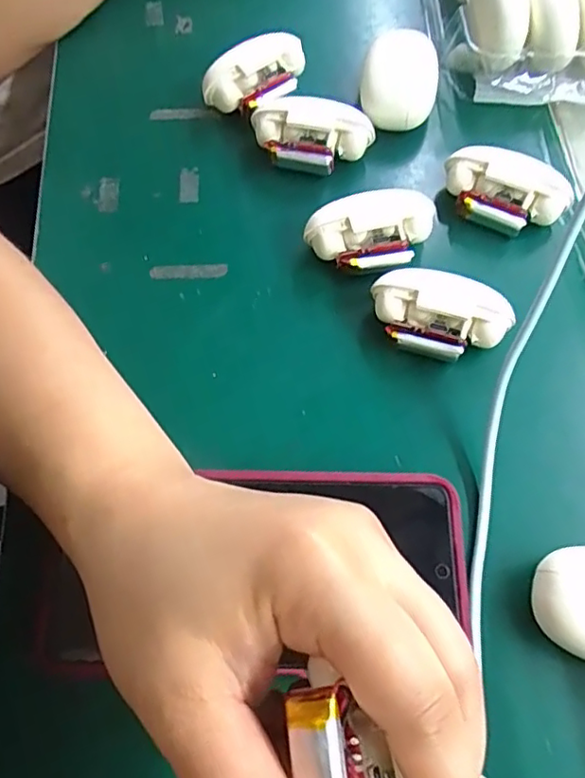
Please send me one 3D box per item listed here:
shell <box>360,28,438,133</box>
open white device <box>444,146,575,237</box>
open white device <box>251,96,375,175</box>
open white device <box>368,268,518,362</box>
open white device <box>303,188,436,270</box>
[{"bbox_3d":[0.060,-0.173,0.345,0.042,0.035,0.052,4,66,2],"label":"shell"},{"bbox_3d":[0.112,-0.102,0.321,0.064,0.028,0.033,15,67,6],"label":"open white device"},{"bbox_3d":[0.009,-0.137,0.334,0.063,0.031,0.036,15,67,6],"label":"open white device"},{"bbox_3d":[0.069,-0.033,0.288,0.064,0.031,0.033,16,67,7],"label":"open white device"},{"bbox_3d":[0.040,-0.078,0.309,0.064,0.027,0.033,-12,67,-5],"label":"open white device"}]

